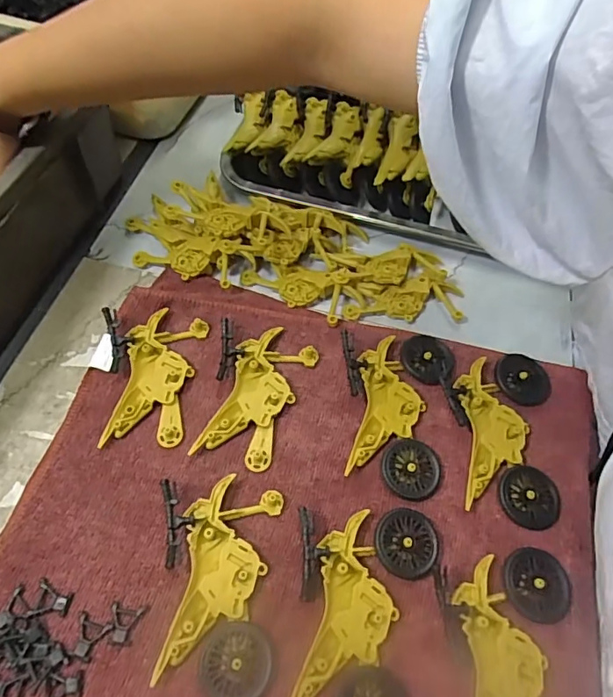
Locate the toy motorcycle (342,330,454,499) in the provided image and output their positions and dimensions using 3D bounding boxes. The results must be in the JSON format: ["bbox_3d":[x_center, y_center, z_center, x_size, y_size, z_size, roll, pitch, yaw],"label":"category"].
[{"bbox_3d":[0.065,0.040,0.336,0.075,0.015,0.114,2,58,-2],"label":"toy motorcycle"}]

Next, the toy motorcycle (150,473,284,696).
[{"bbox_3d":[-0.050,0.128,0.273,0.065,0.016,0.106,2,58,-2],"label":"toy motorcycle"}]

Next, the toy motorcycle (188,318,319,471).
[{"bbox_3d":[-0.035,0.029,0.337,0.065,0.015,0.098,12,58,4],"label":"toy motorcycle"}]

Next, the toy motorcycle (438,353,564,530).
[{"bbox_3d":[0.127,0.051,0.332,0.074,0.013,0.118,10,58,3],"label":"toy motorcycle"}]

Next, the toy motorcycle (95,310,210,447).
[{"bbox_3d":[-0.108,0.016,0.338,0.064,0.020,0.097,3,58,-2],"label":"toy motorcycle"}]

